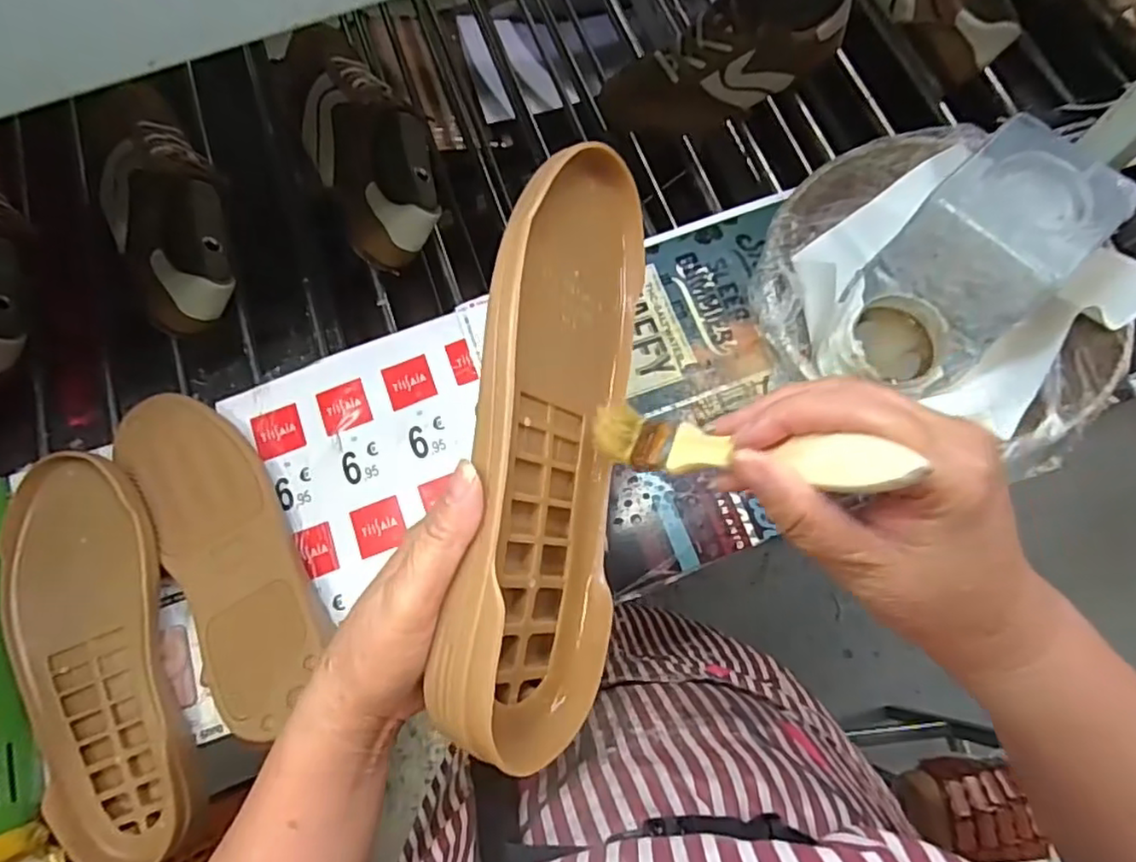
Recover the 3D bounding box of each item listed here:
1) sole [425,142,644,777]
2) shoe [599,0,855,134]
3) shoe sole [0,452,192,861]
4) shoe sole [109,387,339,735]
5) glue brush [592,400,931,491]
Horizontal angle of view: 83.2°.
[{"bbox_3d":[-0.007,-0.002,0.299,0.026,0.102,0.282,-1,71,34],"label":"sole"},{"bbox_3d":[0.153,-0.352,0.609,0.239,0.089,0.076,-21,73,12],"label":"shoe"},{"bbox_3d":[-0.332,0.160,0.454,0.100,0.047,0.287,-14,73,-2],"label":"shoe sole"},{"bbox_3d":[-0.256,0.085,0.480,0.090,0.036,0.271,-31,75,-7],"label":"shoe sole"},{"bbox_3d":[0.058,0.005,0.252,0.009,0.155,0.027,36,74,-31],"label":"glue brush"}]

